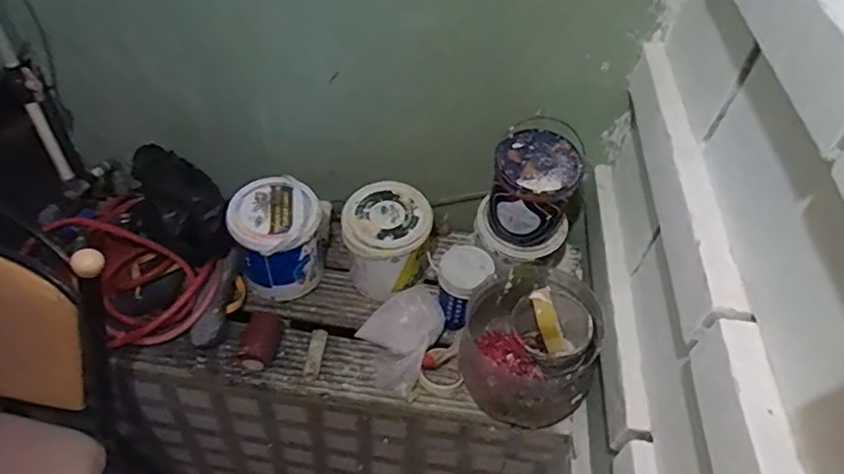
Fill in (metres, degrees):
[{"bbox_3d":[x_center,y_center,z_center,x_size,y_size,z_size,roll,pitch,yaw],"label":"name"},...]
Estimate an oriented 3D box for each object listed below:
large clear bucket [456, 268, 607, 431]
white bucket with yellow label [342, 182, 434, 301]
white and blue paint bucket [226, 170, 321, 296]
[{"bbox_3d":[0.202,0.205,1.095,0.225,0.203,0.243,3,45,-3],"label":"large clear bucket"},{"bbox_3d":[-0.077,0.015,1.249,0.170,0.211,0.160,3,45,-3],"label":"white bucket with yellow label"},{"bbox_3d":[-0.300,0.011,1.240,0.182,0.233,0.171,-16,49,-20],"label":"white and blue paint bucket"}]

